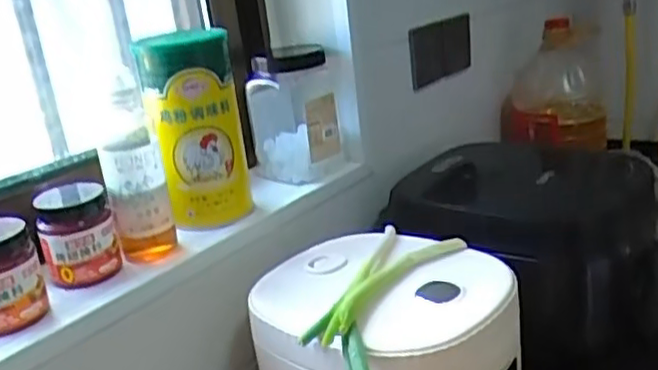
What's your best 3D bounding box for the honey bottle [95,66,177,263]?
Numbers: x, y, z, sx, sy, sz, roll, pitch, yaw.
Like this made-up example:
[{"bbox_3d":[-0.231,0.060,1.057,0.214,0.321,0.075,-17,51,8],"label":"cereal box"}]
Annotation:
[{"bbox_3d":[-0.194,0.014,0.706,0.058,0.126,0.044,-13,19,-18],"label":"honey bottle"}]

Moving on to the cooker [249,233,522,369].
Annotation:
[{"bbox_3d":[0.065,0.172,0.680,0.231,0.181,0.203,6,22,35],"label":"cooker"}]

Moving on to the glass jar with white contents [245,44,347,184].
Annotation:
[{"bbox_3d":[-0.045,-0.095,0.912,0.120,0.155,0.105,-7,18,0],"label":"glass jar with white contents"}]

